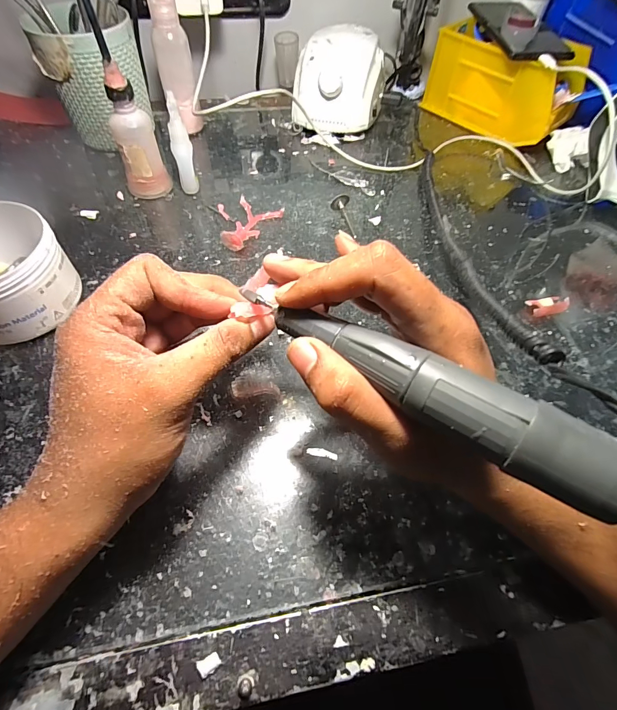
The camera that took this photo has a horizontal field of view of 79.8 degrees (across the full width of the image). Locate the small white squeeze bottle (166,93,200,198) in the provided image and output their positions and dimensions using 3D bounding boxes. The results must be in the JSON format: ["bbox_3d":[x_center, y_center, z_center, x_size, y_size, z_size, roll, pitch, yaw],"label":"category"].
[{"bbox_3d":[-0.122,-0.201,0.359,0.018,0.087,0.017,-39,67,-24],"label":"small white squeeze bottle"}]

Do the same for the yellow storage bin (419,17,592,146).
[{"bbox_3d":[0.249,-0.344,0.472,0.170,0.086,0.097,40,64,20],"label":"yellow storage bin"}]

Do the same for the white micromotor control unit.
[{"bbox_3d":[0.041,-0.339,0.461,0.106,0.079,0.123,9,57,2],"label":"white micromotor control unit"}]

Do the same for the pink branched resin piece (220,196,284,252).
[{"bbox_3d":[-0.054,-0.129,0.359,0.063,0.017,0.067,-8,58,-8],"label":"pink branched resin piece"}]

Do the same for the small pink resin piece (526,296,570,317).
[{"bbox_3d":[0.206,-0.041,0.318,0.038,0.012,0.013,-6,58,-7],"label":"small pink resin piece"}]

